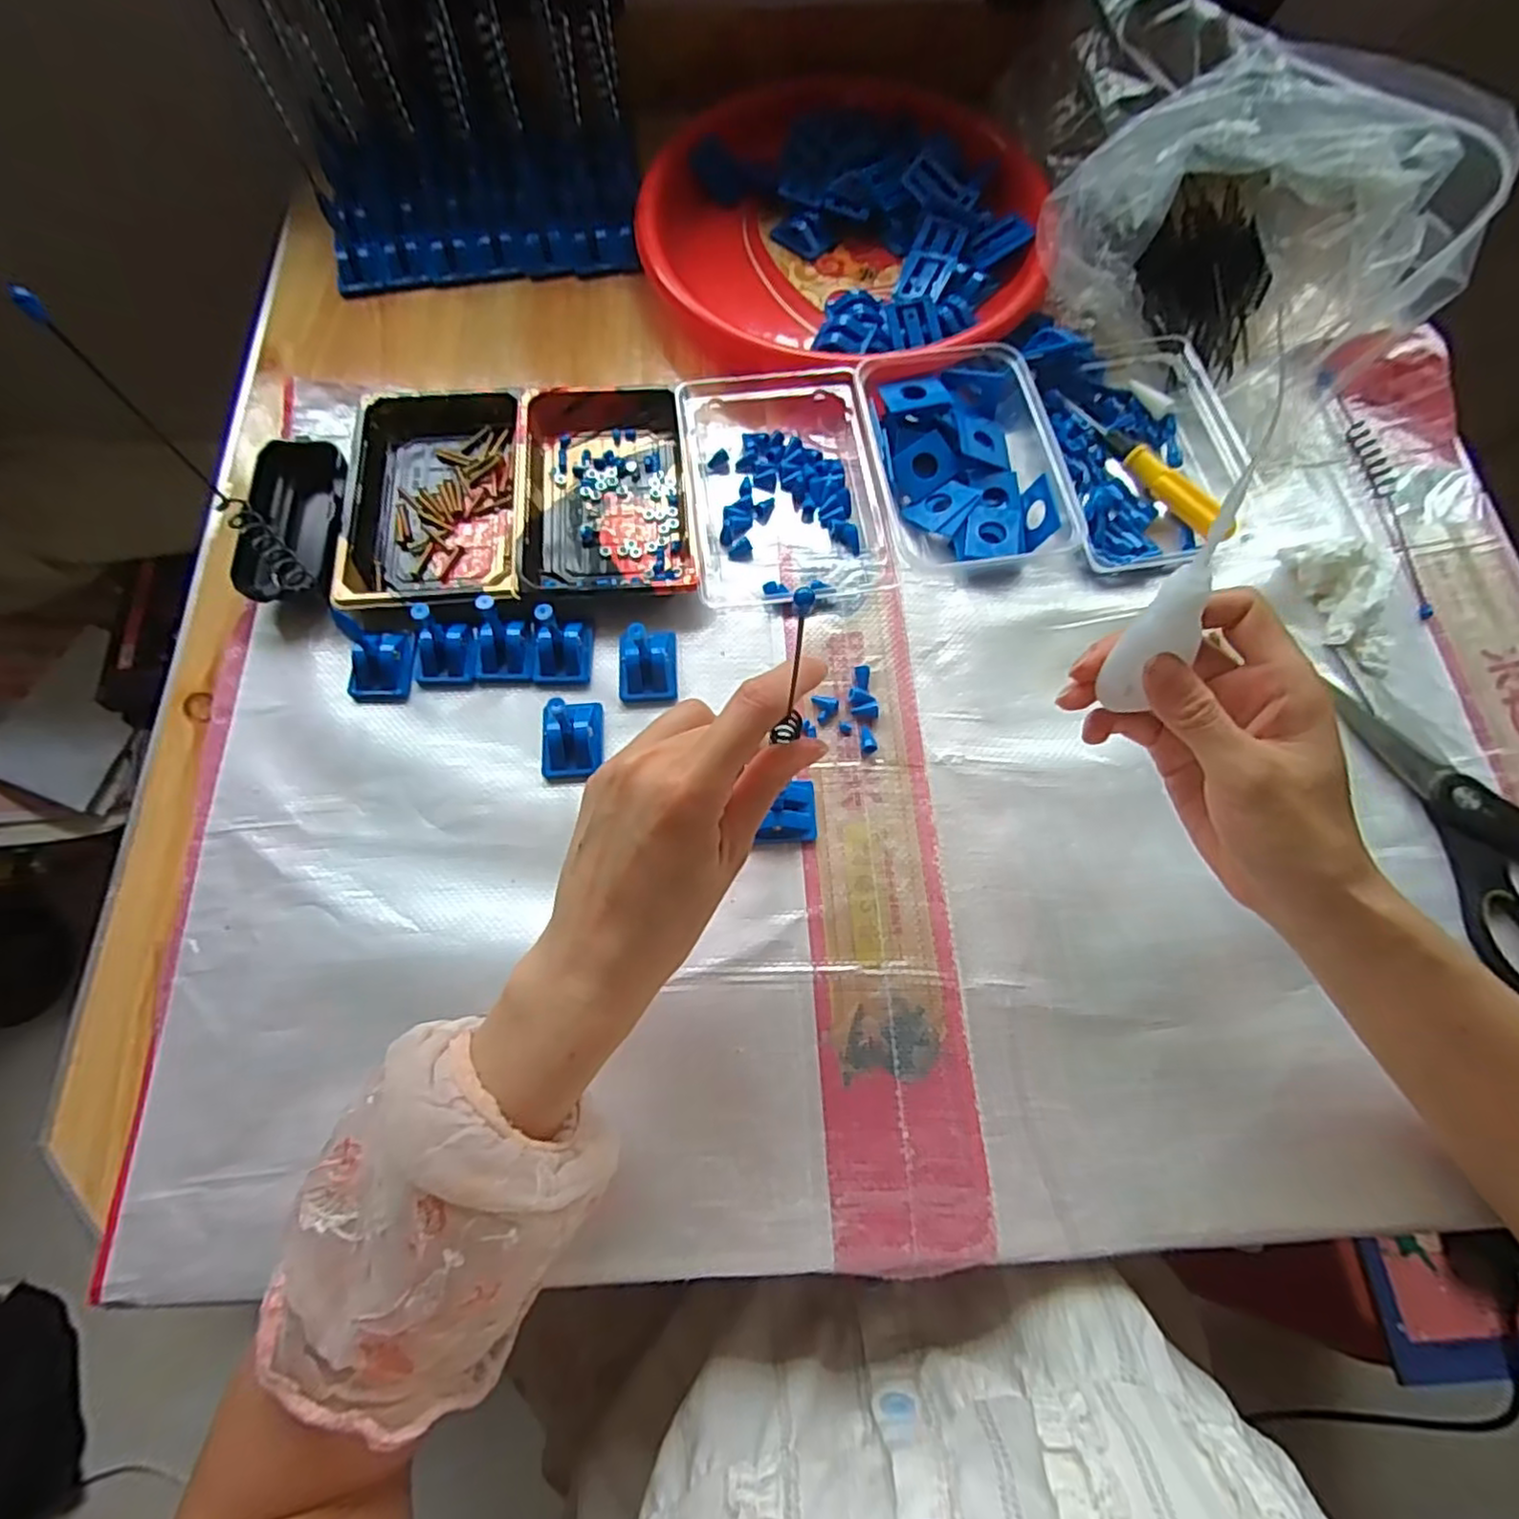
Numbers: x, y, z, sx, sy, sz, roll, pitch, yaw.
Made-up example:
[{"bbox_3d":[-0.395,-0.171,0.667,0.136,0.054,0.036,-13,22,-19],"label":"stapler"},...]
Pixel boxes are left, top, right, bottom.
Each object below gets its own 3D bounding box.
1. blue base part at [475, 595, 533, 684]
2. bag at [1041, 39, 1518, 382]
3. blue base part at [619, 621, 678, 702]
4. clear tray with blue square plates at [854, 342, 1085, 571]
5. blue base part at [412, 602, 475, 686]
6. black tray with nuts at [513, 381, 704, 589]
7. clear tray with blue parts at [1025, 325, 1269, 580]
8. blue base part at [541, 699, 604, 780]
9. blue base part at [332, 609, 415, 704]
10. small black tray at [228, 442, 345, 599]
[{"bbox_3d":[-0.150,-0.068,0.400,0.032,0.045,0.036,2,70,0],"label":"blue base part"},{"bbox_3d":[0.323,-0.344,0.448,0.177,0.108,0.205,-32,73,-12],"label":"bag"},{"bbox_3d":[-0.066,-0.060,0.400,0.033,0.044,0.040,-1,70,-1],"label":"blue base part"},{"bbox_3d":[0.132,-0.196,0.450,0.120,0.034,0.147,-9,70,-4],"label":"clear tray with blue square plates"},{"bbox_3d":[-0.185,-0.066,0.399,0.033,0.046,0.031,-1,70,-1],"label":"blue base part"},{"bbox_3d":[-0.098,-0.171,0.448,0.103,0.026,0.159,-6,70,-3],"label":"black tray with nuts"},{"bbox_3d":[0.243,-0.205,0.456,0.121,0.034,0.173,-11,70,-5],"label":"clear tray with blue parts"},{"bbox_3d":[-0.107,-0.016,0.384,0.034,0.045,0.041,-6,70,-3],"label":"blue base part"},{"bbox_3d":[-0.220,-0.059,0.396,0.033,0.043,0.041,9,70,3],"label":"blue base part"},{"bbox_3d":[-0.288,-0.148,0.440,0.055,0.031,0.106,-5,70,-3],"label":"small black tray"}]

